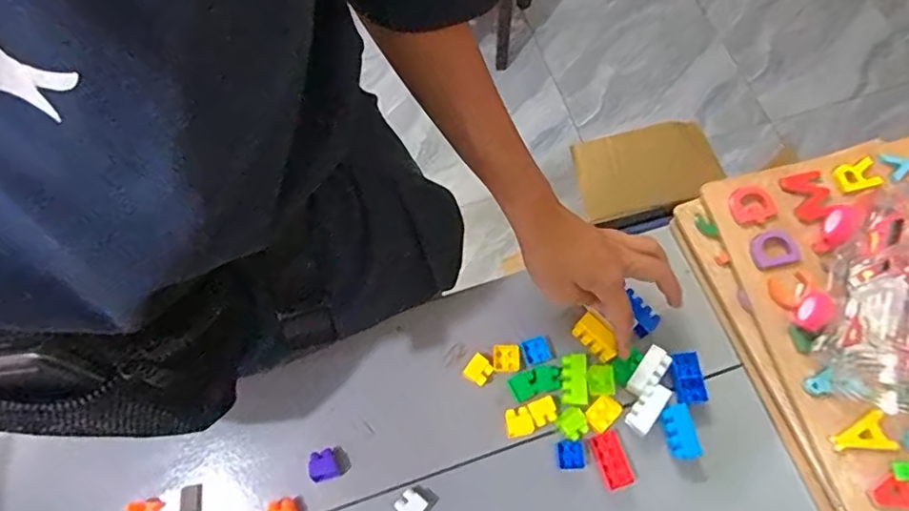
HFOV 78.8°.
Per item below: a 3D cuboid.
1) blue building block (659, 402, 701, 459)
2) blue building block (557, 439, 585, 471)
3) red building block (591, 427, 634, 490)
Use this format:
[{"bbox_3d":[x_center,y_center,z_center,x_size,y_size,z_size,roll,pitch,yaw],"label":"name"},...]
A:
[{"bbox_3d":[0.174,0.139,0.433,0.020,0.025,0.040,-12,70,-5],"label":"blue building block"},{"bbox_3d":[0.089,0.155,0.427,0.019,0.011,0.021,-3,70,-2],"label":"blue building block"},{"bbox_3d":[0.121,0.158,0.427,0.022,0.014,0.040,-14,70,-6],"label":"red building block"}]

